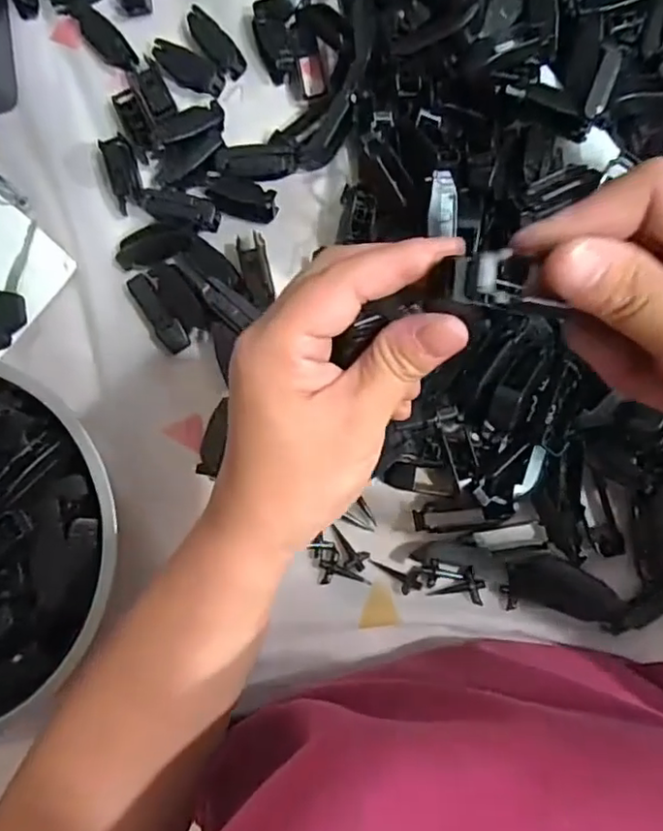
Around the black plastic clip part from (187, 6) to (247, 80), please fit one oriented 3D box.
[{"bbox_3d":[-0.075,-0.240,0.386,0.020,0.012,0.048,-40,83,1],"label":"black plastic clip part"}]

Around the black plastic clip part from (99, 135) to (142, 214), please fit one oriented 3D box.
[{"bbox_3d":[-0.135,-0.158,0.388,0.019,0.014,0.045,-15,84,4],"label":"black plastic clip part"}]

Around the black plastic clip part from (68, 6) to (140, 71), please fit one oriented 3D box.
[{"bbox_3d":[-0.147,-0.247,0.391,0.020,0.008,0.058,-40,83,1],"label":"black plastic clip part"}]

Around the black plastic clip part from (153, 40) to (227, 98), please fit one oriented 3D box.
[{"bbox_3d":[-0.092,-0.226,0.388,0.050,0.013,0.019,32,89,7],"label":"black plastic clip part"}]

